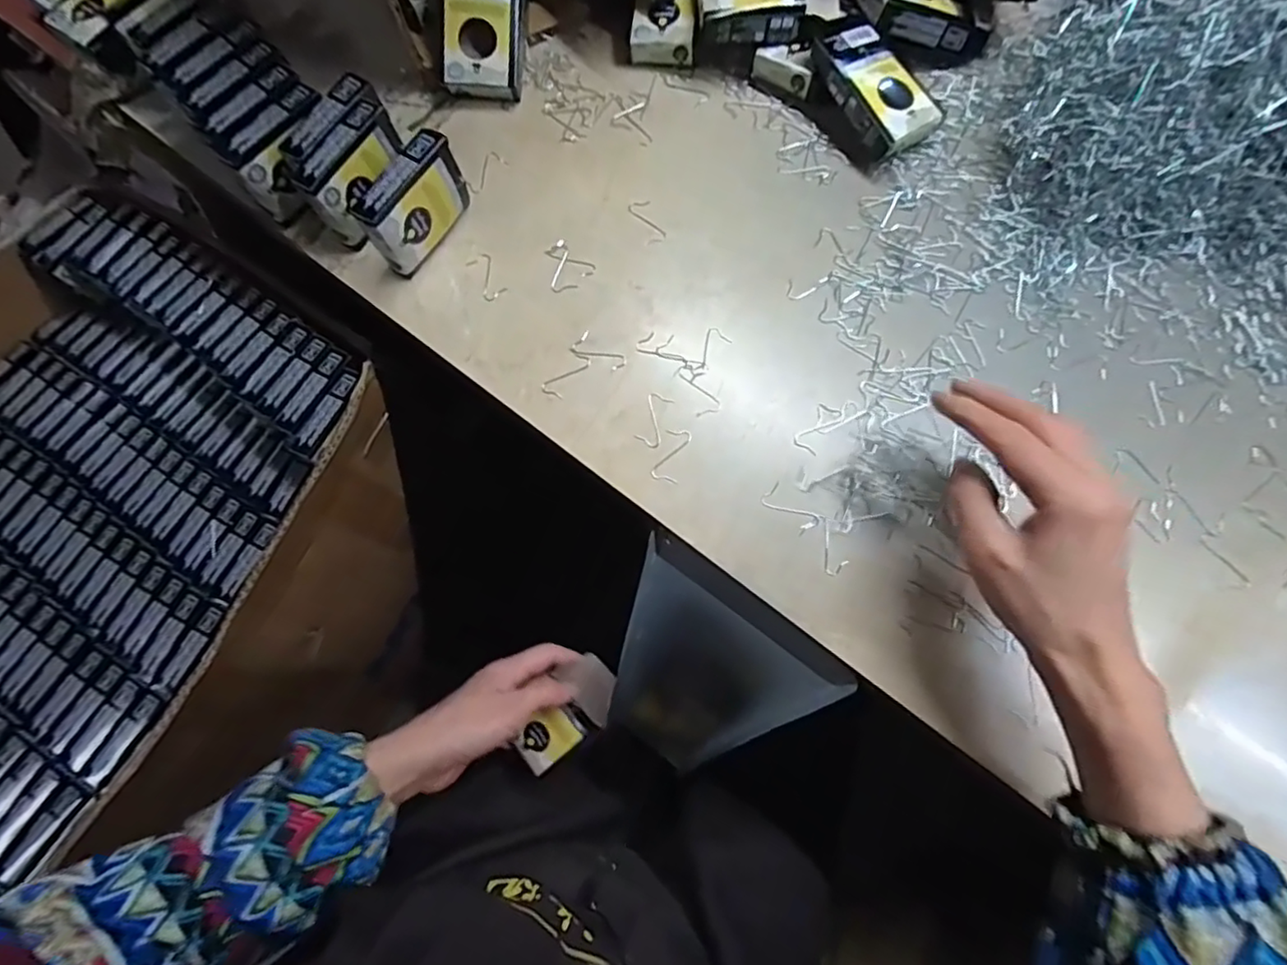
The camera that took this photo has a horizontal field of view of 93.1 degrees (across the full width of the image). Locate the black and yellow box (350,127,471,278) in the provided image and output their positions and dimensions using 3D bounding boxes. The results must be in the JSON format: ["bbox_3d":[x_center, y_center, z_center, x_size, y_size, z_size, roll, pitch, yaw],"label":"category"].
[{"bbox_3d":[-0.145,-0.179,0.392,0.024,0.056,0.075,26,77,7],"label":"black and yellow box"}]

